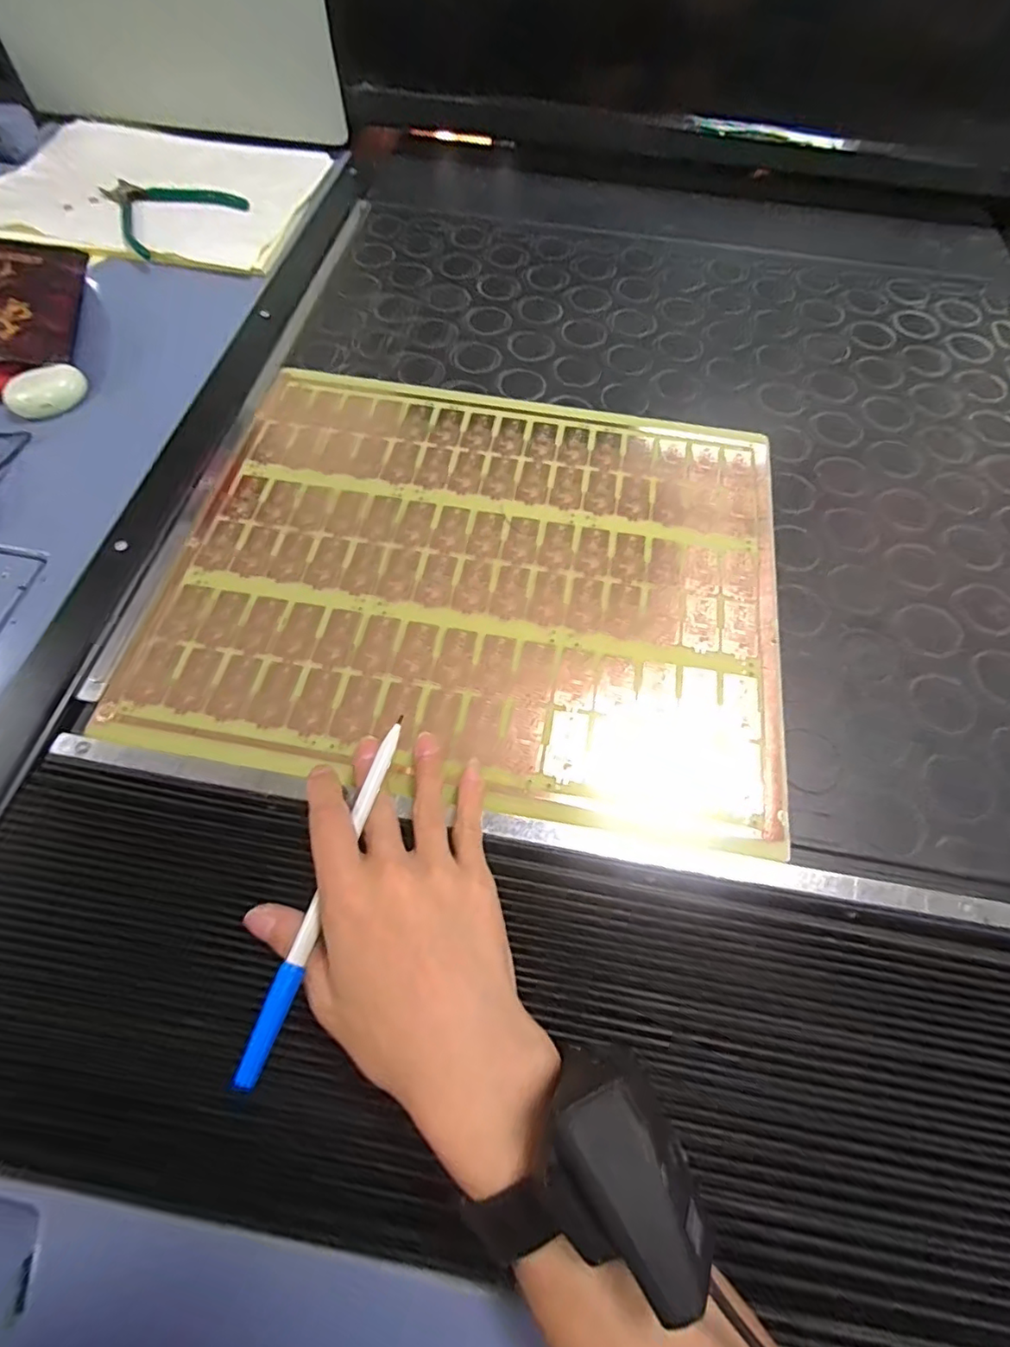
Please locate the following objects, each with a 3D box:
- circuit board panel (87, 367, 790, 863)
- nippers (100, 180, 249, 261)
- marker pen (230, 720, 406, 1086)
[{"bbox_3d":[-0.015,-0.080,0.404,0.402,0.010,0.337,10,64,3],"label":"circuit board panel"},{"bbox_3d":[-0.348,-0.476,0.579,0.132,0.010,0.129,39,69,16],"label":"nippers"},{"bbox_3d":[-0.084,0.100,0.281,0.011,0.008,0.178,16,61,6],"label":"marker pen"}]

